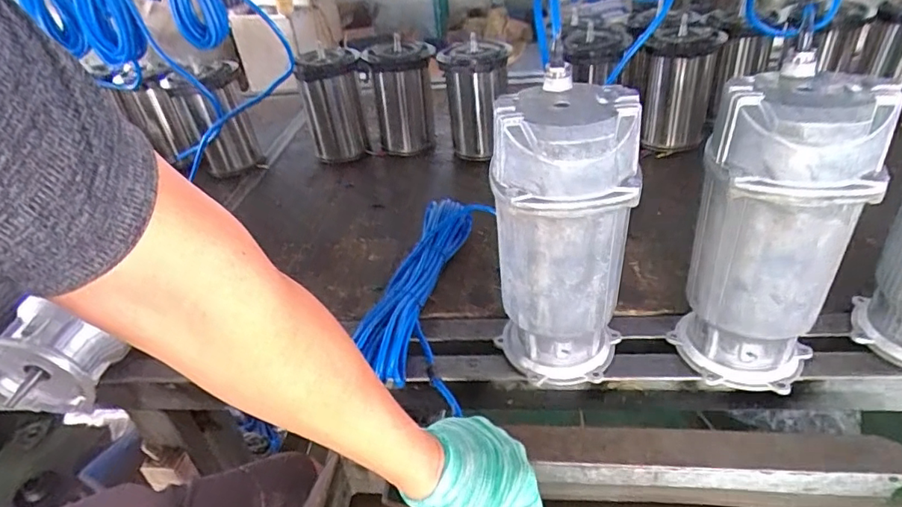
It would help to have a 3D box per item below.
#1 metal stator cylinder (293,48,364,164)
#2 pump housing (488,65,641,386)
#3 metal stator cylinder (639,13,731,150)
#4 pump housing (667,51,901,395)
[{"bbox_3d":[-0.239,-0.299,1.084,0.125,0.198,0.102,-12,36,-8],"label":"metal stator cylinder"},{"bbox_3d":[0.106,-0.004,0.525,0.127,0.300,0.105,2,36,12],"label":"pump housing"},{"bbox_3d":[0.404,-0.296,0.949,0.120,0.202,0.122,13,40,25],"label":"metal stator cylinder"},{"bbox_3d":[0.299,-0.011,0.505,0.130,0.293,0.110,20,43,32],"label":"pump housing"}]

